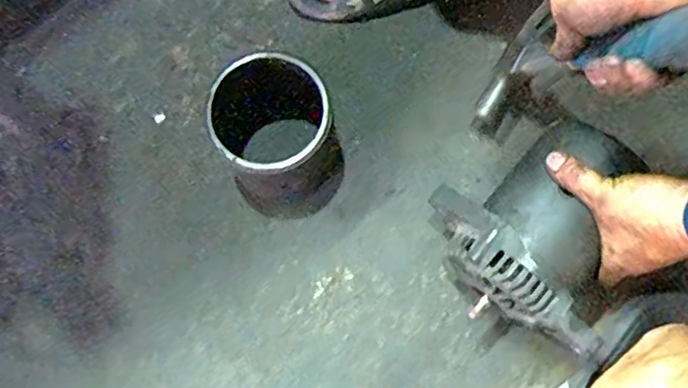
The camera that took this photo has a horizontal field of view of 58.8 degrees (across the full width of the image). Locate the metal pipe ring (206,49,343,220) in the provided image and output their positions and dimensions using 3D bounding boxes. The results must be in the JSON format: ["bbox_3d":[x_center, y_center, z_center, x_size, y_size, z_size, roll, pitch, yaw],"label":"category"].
[{"bbox_3d":[-0.061,-0.052,0.583,0.116,0.129,0.130,-18,79,-2],"label":"metal pipe ring"}]

